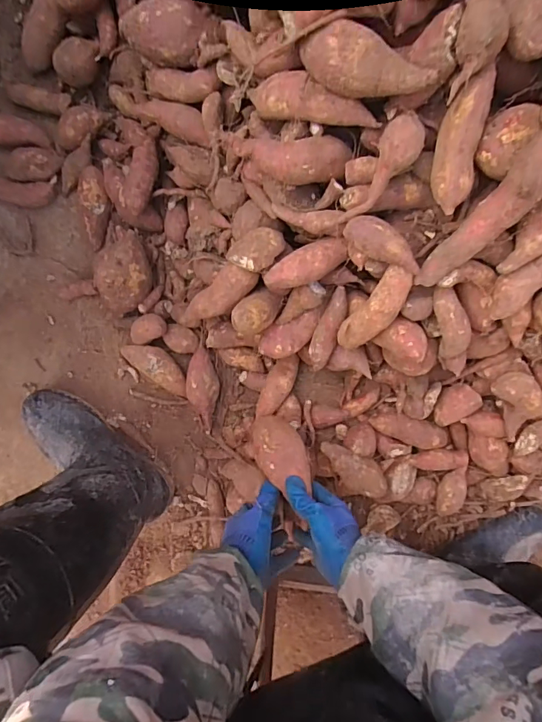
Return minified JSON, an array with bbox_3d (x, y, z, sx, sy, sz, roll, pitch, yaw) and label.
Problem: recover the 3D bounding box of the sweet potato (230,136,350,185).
[{"bbox_3d":[0.024,-0.202,0.457,0.115,0.035,0.045,-4,96,-1],"label":"sweet potato"}]

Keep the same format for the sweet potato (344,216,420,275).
[{"bbox_3d":[0.115,-0.117,0.472,0.036,0.033,0.084,-42,95,3],"label":"sweet potato"}]

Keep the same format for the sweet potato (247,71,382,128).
[{"bbox_3d":[0.037,-0.249,0.436,0.131,0.038,0.034,18,95,11],"label":"sweet potato"}]

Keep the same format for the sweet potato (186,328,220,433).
[{"bbox_3d":[-0.100,0.034,0.669,0.045,0.047,0.141,1,96,-1],"label":"sweet potato"}]

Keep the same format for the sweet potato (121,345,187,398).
[{"bbox_3d":[-0.168,0.007,0.676,0.114,0.047,0.047,39,94,-4],"label":"sweet potato"}]

